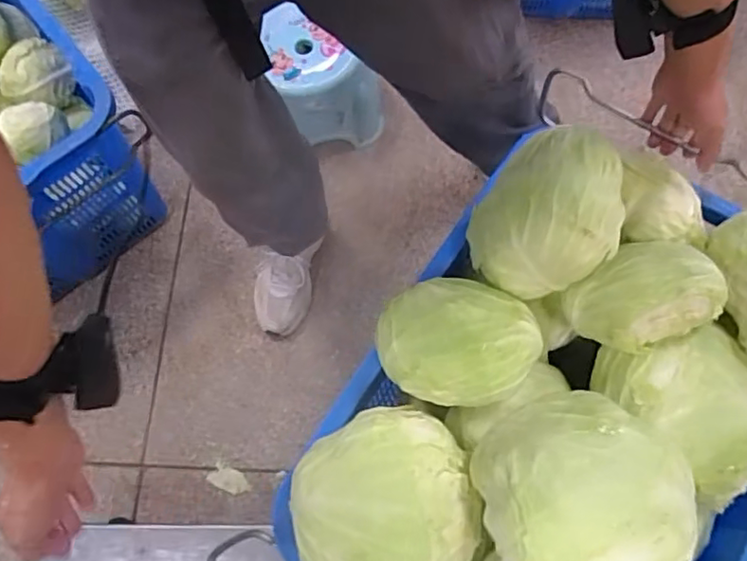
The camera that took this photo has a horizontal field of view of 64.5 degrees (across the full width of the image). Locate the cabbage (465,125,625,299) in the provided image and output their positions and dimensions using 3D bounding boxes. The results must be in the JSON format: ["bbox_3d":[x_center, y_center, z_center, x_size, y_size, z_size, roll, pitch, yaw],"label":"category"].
[{"bbox_3d":[0.190,-0.079,0.673,0.138,0.136,0.178,-2,71,3],"label":"cabbage"}]

